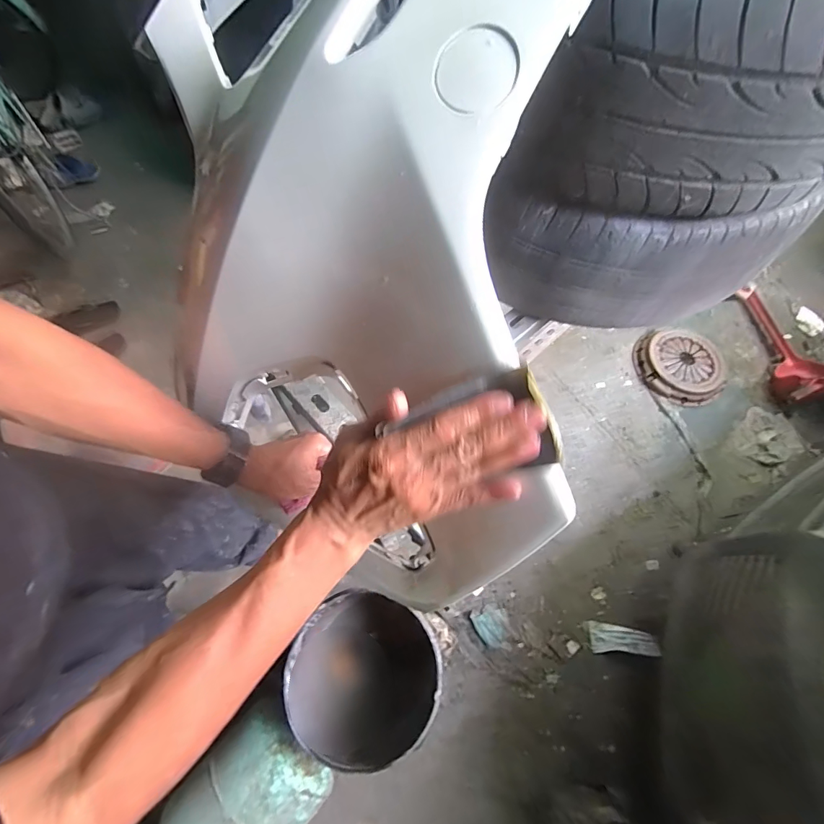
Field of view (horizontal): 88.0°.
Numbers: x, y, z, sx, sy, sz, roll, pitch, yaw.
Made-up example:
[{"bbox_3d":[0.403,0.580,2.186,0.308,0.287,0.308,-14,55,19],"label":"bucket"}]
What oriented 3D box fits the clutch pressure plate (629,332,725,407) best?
[{"bbox_3d":[0.891,-0.150,1.415,0.260,0.047,0.274,0,67,1],"label":"clutch pressure plate"}]

